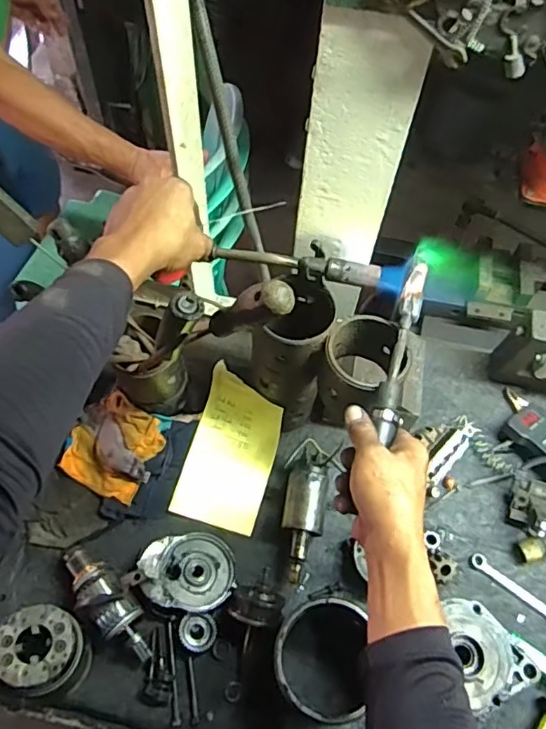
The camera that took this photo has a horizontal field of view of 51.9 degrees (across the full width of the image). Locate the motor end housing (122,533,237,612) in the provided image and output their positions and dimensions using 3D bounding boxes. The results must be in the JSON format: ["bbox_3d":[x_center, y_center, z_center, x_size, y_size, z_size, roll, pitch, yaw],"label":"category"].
[{"bbox_3d":[-0.109,0.246,0.665,0.120,0.045,0.083,6,61,-16],"label":"motor end housing"}]

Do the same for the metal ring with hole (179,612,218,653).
[{"bbox_3d":[-0.085,0.304,0.639,0.042,0.016,0.039,1,60,-3],"label":"metal ring with hole"}]

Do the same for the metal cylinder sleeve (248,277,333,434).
[{"bbox_3d":[0.022,0.004,0.673,0.084,0.209,0.069,-26,65,-17],"label":"metal cylinder sleeve"}]

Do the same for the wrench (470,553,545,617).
[{"bbox_3d":[0.295,0.274,0.676,0.126,0.009,0.023,32,63,14],"label":"wrench"}]

